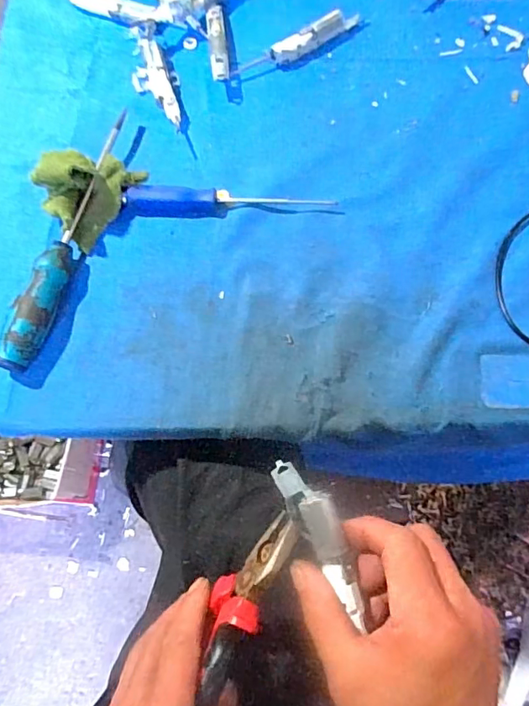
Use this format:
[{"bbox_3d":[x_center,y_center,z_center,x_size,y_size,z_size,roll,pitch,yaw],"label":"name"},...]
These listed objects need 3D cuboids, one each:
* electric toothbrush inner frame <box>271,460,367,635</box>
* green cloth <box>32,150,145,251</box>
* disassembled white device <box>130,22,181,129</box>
[{"bbox_3d":[0.035,0.105,0.297,0.023,0.021,0.094,-27,68,-7],"label":"electric toothbrush inner frame"},{"bbox_3d":[-0.149,-0.139,0.422,0.056,0.051,0.077,36,75,13],"label":"green cloth"},{"bbox_3d":[-0.104,-0.262,0.484,0.041,0.021,0.120,-15,71,-3],"label":"disassembled white device"}]

